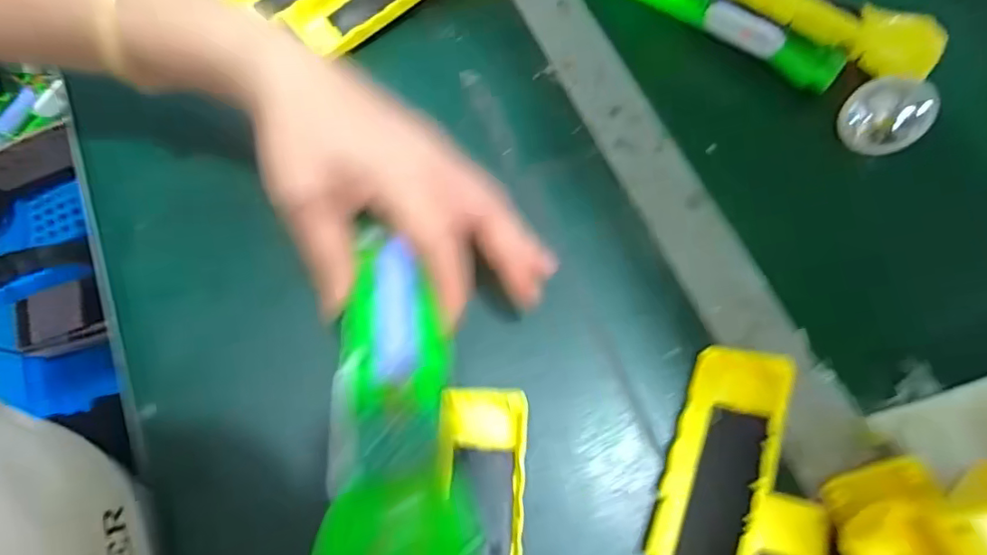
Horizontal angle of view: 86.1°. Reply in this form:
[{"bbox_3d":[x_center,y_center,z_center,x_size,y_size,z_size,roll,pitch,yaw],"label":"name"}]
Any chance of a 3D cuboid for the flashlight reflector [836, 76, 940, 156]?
[{"bbox_3d":[0.231,-0.097,0.317,0.048,0.022,0.044,8,114,1],"label":"flashlight reflector"}]

